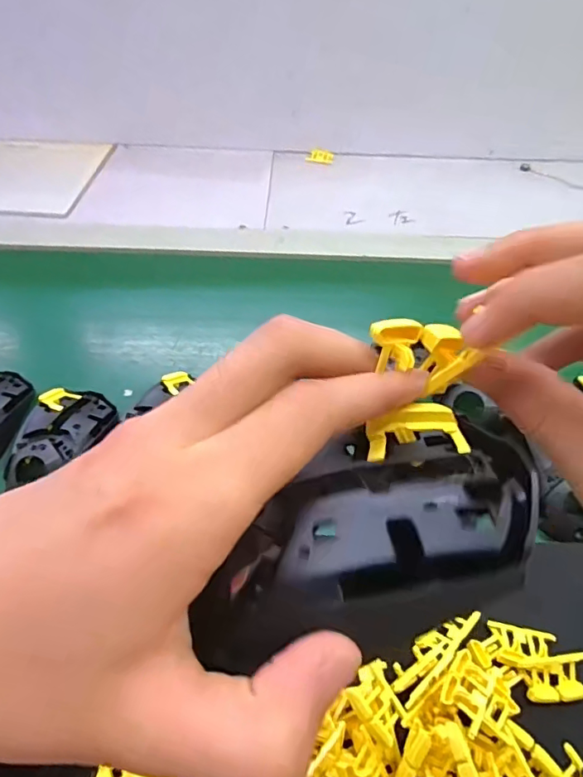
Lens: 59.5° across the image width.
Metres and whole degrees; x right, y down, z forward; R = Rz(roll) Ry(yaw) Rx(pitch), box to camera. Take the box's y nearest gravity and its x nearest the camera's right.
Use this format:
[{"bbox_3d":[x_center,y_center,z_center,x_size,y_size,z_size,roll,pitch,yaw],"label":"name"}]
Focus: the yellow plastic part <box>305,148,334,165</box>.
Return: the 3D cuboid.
[{"bbox_3d":[0.045,-0.367,0.808,0.043,0.010,0.035,7,48,5],"label":"yellow plastic part"}]

